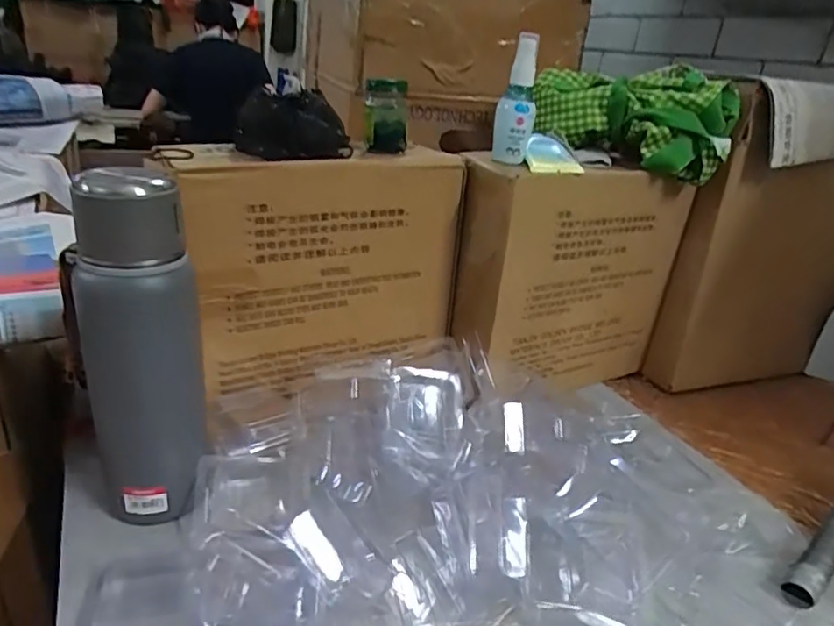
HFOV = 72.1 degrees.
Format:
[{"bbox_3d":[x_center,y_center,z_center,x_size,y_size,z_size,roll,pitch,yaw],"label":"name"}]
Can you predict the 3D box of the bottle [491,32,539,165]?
[{"bbox_3d":[0.099,-0.208,0.563,0.037,0.116,0.032,10,25,9],"label":"bottle"}]

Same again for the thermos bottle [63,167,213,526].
[{"bbox_3d":[-0.209,0.048,0.440,0.081,0.304,0.065,-10,30,-32],"label":"thermos bottle"}]

